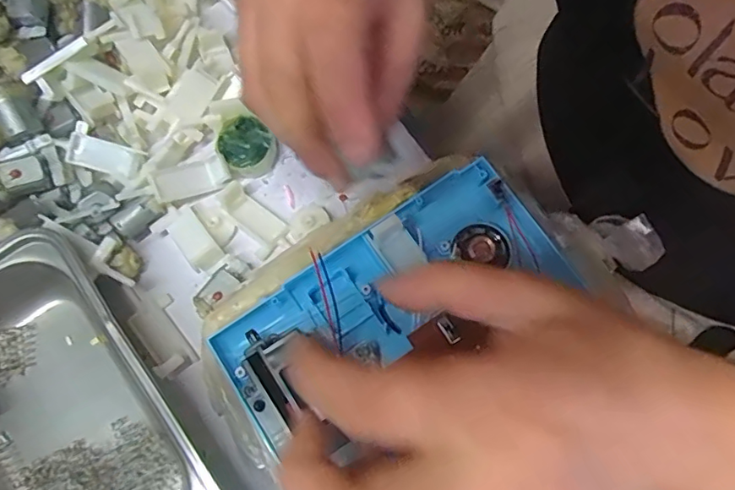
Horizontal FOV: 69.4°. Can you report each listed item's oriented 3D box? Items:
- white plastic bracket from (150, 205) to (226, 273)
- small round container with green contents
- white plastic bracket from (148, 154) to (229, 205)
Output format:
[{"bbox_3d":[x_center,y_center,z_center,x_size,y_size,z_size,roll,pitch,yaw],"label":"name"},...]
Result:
[{"bbox_3d":[-0.099,-0.004,0.297,0.041,0.011,0.023,44,78,9],"label":"white plastic bracket"},{"bbox_3d":[-0.071,-0.058,0.308,0.034,0.011,0.031,0,75,-1],"label":"small round container with green contents"},{"bbox_3d":[-0.100,-0.038,0.297,0.040,0.013,0.017,-20,76,-20],"label":"white plastic bracket"}]

